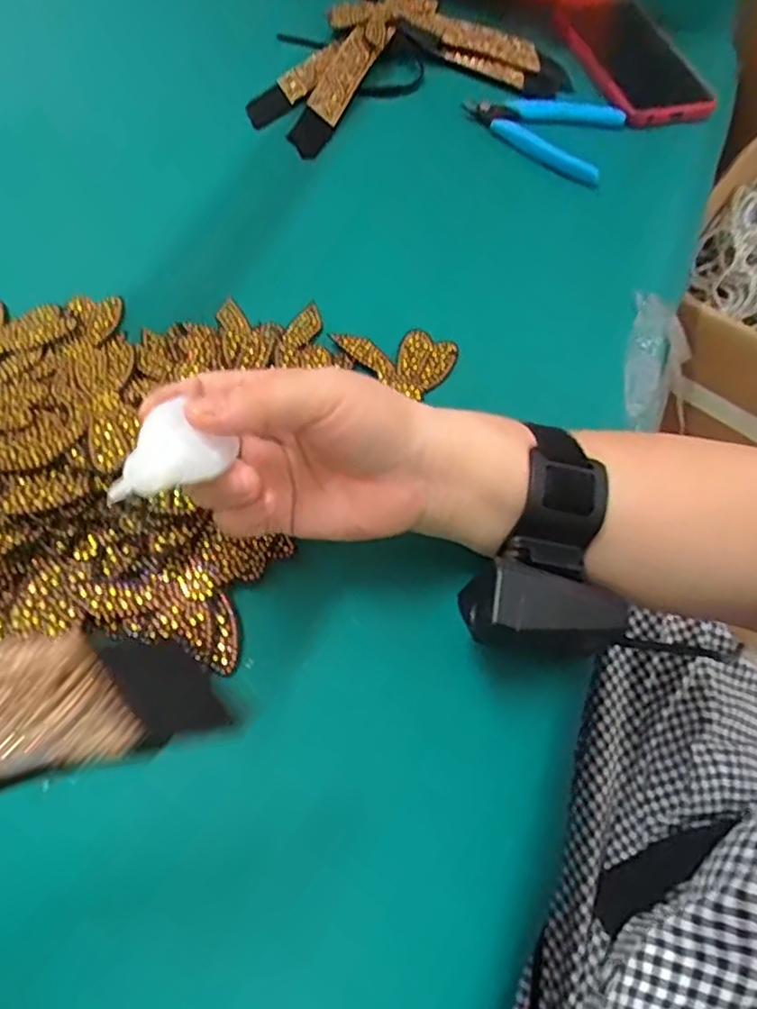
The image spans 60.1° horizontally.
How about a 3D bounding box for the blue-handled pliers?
[{"bbox_3d":[0.123,-0.290,0.493,0.114,0.027,0.071,30,64,12],"label":"blue-handled pliers"}]

